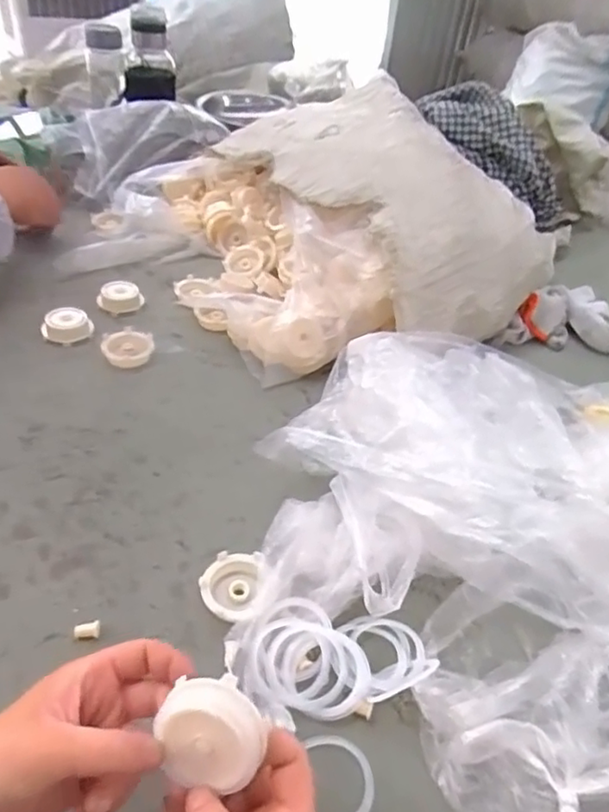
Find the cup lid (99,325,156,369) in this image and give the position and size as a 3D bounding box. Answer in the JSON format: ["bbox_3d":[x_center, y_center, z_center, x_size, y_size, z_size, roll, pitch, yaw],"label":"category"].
[{"bbox_3d":[-0.196,-0.066,0.668,0.053,0.017,0.061,-2,40,-11],"label":"cup lid"}]

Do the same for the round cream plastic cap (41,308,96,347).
[{"bbox_3d":[-0.268,-0.089,0.677,0.048,0.021,0.046,4,39,-3],"label":"round cream plastic cap"}]

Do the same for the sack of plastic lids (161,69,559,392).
[{"bbox_3d":[0.034,-0.254,0.803,0.415,0.181,0.496,-14,44,-25],"label":"sack of plastic lids"}]

